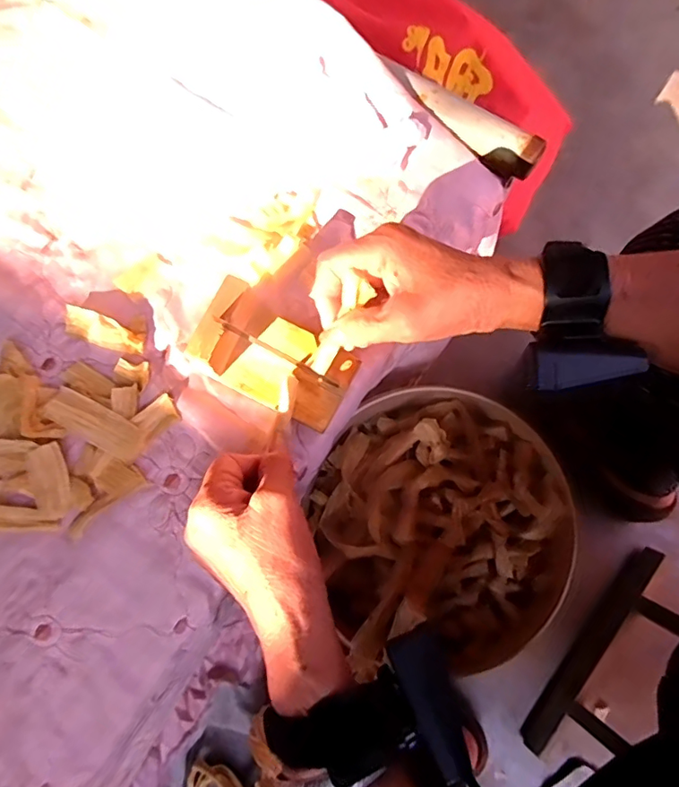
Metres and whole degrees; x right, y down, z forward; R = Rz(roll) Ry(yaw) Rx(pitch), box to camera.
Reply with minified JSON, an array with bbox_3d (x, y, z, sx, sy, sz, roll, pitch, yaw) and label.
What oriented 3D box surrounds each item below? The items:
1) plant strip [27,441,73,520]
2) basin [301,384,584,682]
[{"bbox_3d":[-0.215,0.065,0.378,0.028,0.004,0.053,-18,84,2],"label":"plant strip"},{"bbox_3d":[0.096,0.120,0.494,0.240,0.080,0.257,-1,78,4],"label":"basin"}]

